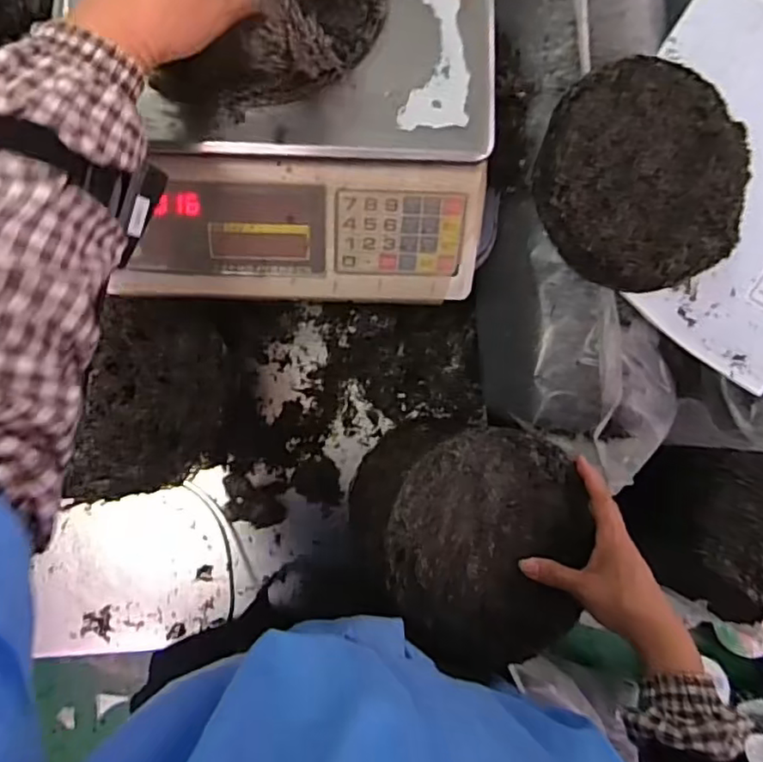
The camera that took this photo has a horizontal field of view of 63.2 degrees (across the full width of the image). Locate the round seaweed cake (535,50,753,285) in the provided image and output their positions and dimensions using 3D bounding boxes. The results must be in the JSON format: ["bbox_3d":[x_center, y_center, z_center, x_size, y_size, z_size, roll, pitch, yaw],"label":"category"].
[{"bbox_3d":[0.246,-0.191,0.574,0.207,0.026,0.198,0,88,-5],"label":"round seaweed cake"}]

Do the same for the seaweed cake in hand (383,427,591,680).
[{"bbox_3d":[0.094,0.145,0.544,0.184,0.035,0.201,15,87,-4],"label":"seaweed cake in hand"}]

